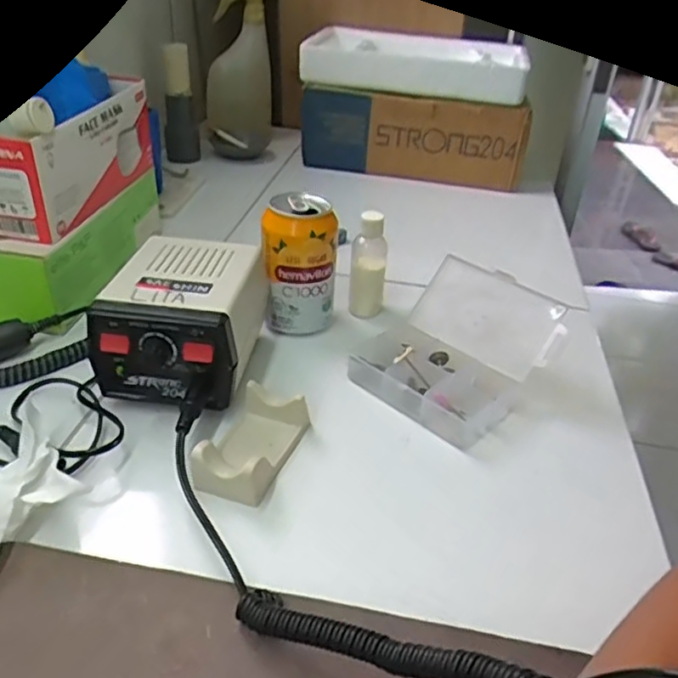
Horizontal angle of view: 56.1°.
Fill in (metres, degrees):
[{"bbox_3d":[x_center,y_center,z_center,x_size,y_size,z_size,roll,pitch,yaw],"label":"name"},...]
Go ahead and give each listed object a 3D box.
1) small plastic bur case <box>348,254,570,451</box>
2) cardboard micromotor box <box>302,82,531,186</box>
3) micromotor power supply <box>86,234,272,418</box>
[{"bbox_3d":[0.090,0.002,0.511,0.136,0.073,0.129,32,42,33],"label":"small plastic bur case"},{"bbox_3d":[0.111,-0.336,0.930,0.319,0.158,0.228,11,35,8],"label":"cardboard micromotor box"},{"bbox_3d":[-0.115,-0.011,0.489,0.103,0.085,0.141,9,34,4],"label":"micromotor power supply"}]

